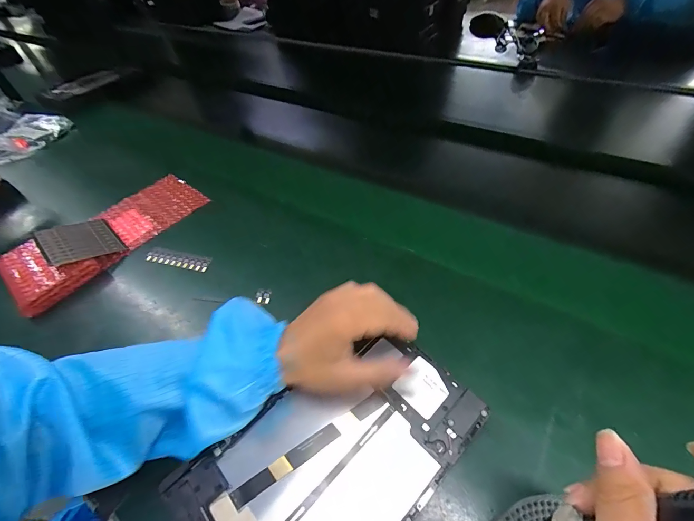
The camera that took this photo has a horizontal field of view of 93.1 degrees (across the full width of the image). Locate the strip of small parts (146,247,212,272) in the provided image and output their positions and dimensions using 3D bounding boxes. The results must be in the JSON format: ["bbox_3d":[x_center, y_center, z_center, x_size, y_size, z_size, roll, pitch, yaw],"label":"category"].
[{"bbox_3d":[-0.236,-0.002,0.465,0.098,0.007,0.027,10,51,14],"label":"strip of small parts"}]

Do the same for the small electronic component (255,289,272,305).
[{"bbox_3d":[-0.104,0.044,0.409,0.019,0.010,0.017,6,50,11],"label":"small electronic component"}]

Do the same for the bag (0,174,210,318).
[{"bbox_3d":[-0.360,-0.046,0.499,0.122,0.034,0.272,31,58,28],"label":"bag"}]

